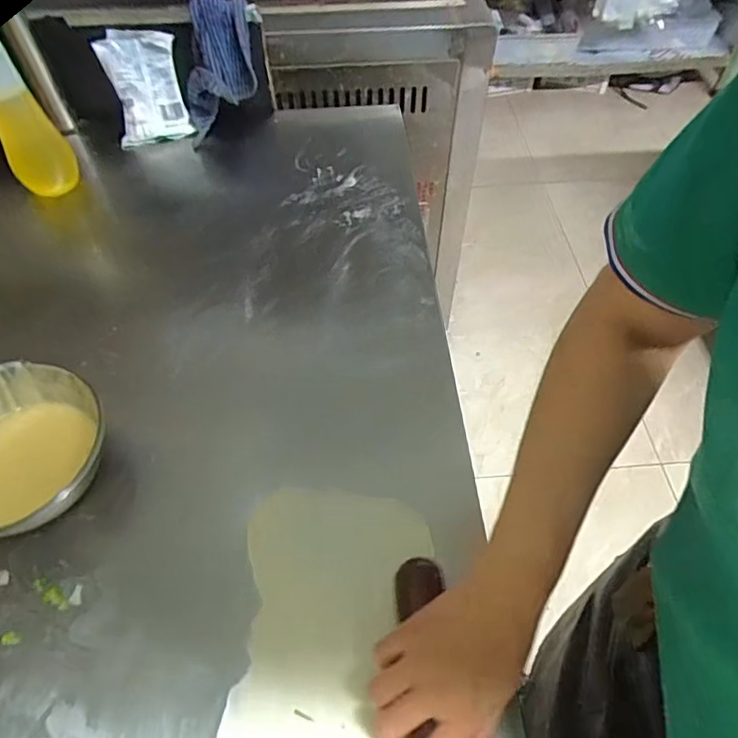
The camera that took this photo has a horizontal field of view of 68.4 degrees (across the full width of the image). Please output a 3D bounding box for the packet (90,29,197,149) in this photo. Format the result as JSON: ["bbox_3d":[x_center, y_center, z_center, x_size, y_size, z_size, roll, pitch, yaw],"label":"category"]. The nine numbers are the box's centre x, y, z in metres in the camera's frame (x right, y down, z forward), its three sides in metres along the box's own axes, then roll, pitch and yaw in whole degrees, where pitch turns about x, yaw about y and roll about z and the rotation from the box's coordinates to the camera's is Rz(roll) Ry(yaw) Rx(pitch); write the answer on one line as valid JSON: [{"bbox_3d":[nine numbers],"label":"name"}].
[{"bbox_3d":[-0.327,-0.408,0.790,0.110,0.144,0.022,-6,26,5],"label":"packet"}]

